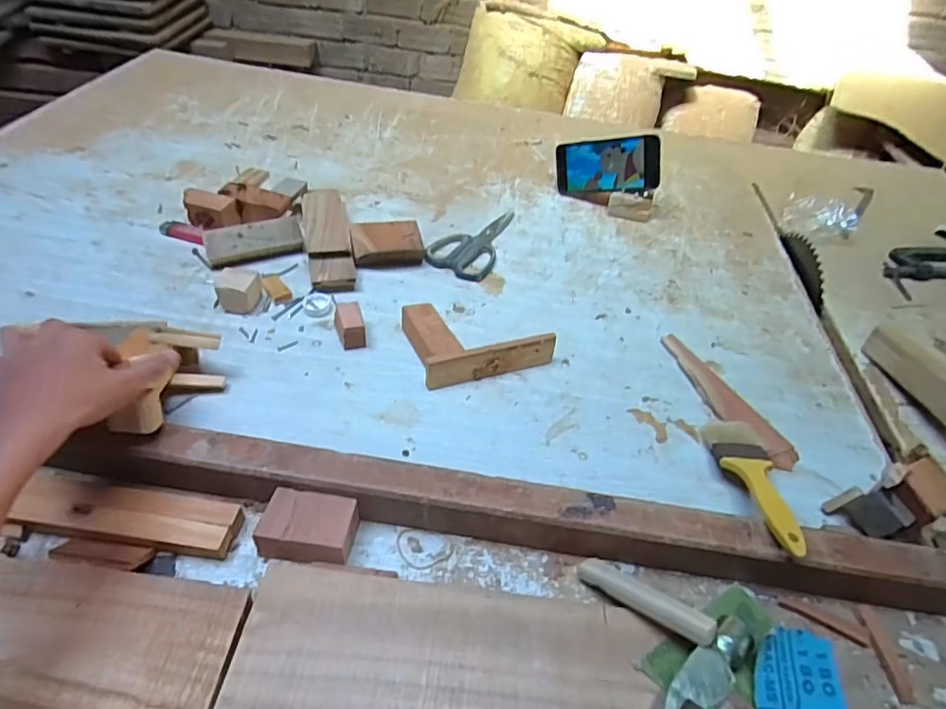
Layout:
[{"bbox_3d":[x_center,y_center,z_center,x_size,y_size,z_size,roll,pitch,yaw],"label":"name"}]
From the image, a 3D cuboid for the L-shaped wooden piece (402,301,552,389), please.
[{"bbox_3d":[0.006,-0.021,0.598,0.144,0.043,0.103,-11,47,-18],"label":"L-shaped wooden piece"}]

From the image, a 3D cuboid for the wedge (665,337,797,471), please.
[{"bbox_3d":[0.267,0.045,0.587,0.042,0.012,0.192,-16,49,-22],"label":"wedge"}]

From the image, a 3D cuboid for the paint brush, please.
[{"bbox_3d":[0.248,0.106,0.470,0.046,0.022,0.177,10,25,2],"label":"paint brush"}]

